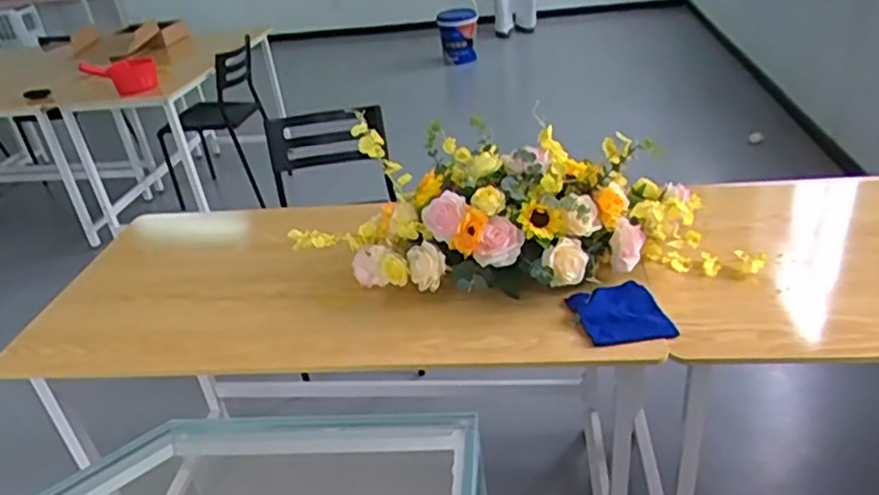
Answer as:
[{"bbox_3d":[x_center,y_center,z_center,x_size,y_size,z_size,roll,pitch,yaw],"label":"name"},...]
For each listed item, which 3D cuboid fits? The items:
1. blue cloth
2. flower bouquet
[{"bbox_3d":[0.310,0.107,1.138,0.140,0.032,0.151,-11,31,-5],"label":"blue cloth"},{"bbox_3d":[0.127,-0.053,1.242,0.853,0.265,0.284,5,33,19],"label":"flower bouquet"}]

